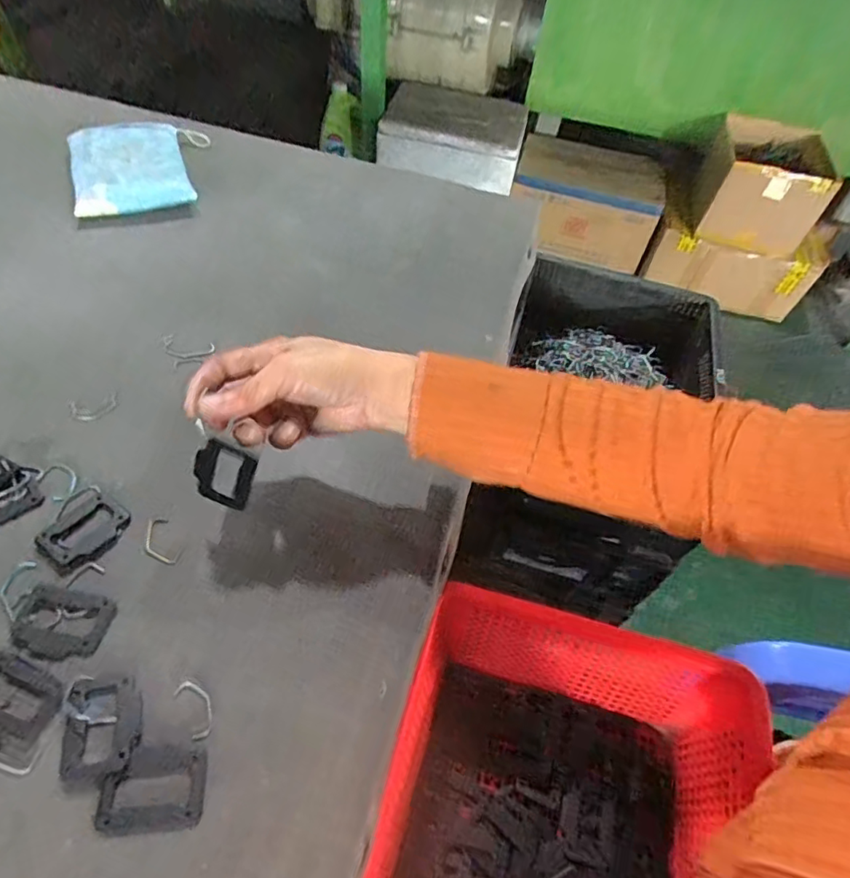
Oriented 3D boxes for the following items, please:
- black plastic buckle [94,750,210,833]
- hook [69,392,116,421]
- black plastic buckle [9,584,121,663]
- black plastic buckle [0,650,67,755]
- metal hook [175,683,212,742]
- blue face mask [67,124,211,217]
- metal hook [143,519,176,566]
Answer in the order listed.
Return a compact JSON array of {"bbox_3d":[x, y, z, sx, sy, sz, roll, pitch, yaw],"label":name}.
[{"bbox_3d":[-0.142,0.184,0.295,0.050,0.004,0.036,0,53,-6],"label":"black plastic buckle"},{"bbox_3d":[-0.255,-0.024,0.434,0.033,0.004,0.022,-17,57,-17],"label":"hook"},{"bbox_3d":[-0.218,0.109,0.335,0.056,0.004,0.040,11,53,3],"label":"black plastic buckle"},{"bbox_3d":[-0.230,0.144,0.310,0.054,0.004,0.039,23,54,11],"label":"black plastic buckle"},{"bbox_3d":[-0.130,0.153,0.320,0.016,0.004,0.033,-26,60,-23],"label":"metal hook"},{"bbox_3d":[-0.312,-0.305,0.620,0.143,0.017,0.161,-16,56,-17],"label":"blue face mask"},{"bbox_3d":[-0.178,0.069,0.373,0.017,0.004,0.038,-16,56,-17],"label":"metal hook"}]

